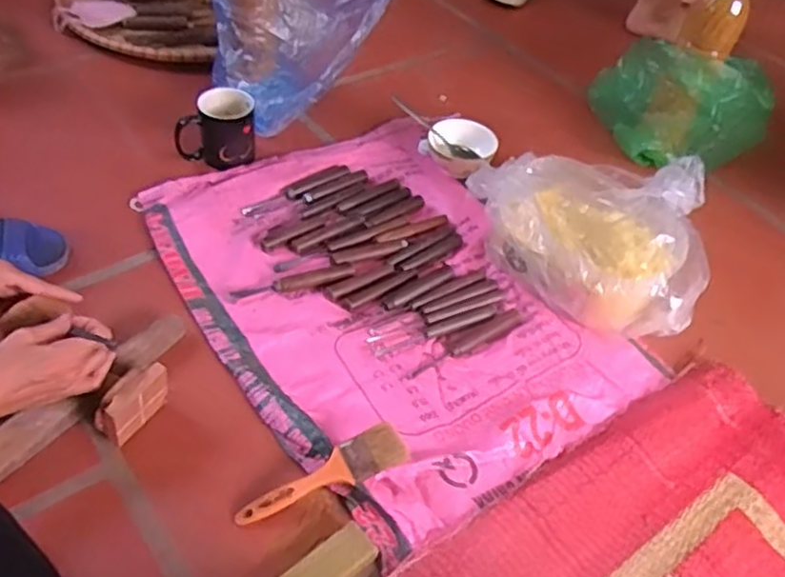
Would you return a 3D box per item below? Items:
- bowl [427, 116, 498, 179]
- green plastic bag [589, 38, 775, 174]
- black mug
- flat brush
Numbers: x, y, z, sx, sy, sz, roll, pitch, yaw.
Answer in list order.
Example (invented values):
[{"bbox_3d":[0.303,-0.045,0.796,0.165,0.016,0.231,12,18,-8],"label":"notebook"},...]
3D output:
[{"bbox_3d":[0.112,-0.222,1.090,0.085,0.057,0.114,-22,54,-25],"label":"bowl"},{"bbox_3d":[0.487,-0.323,1.147,0.285,0.175,0.209,16,47,8],"label":"green plastic bag"},{"bbox_3d":[-0.261,-0.235,1.021,0.113,0.094,0.072,-3,48,-10],"label":"black mug"},{"bbox_3d":[-0.072,0.193,0.703,0.181,0.013,0.046,-25,65,-10],"label":"flat brush"}]

